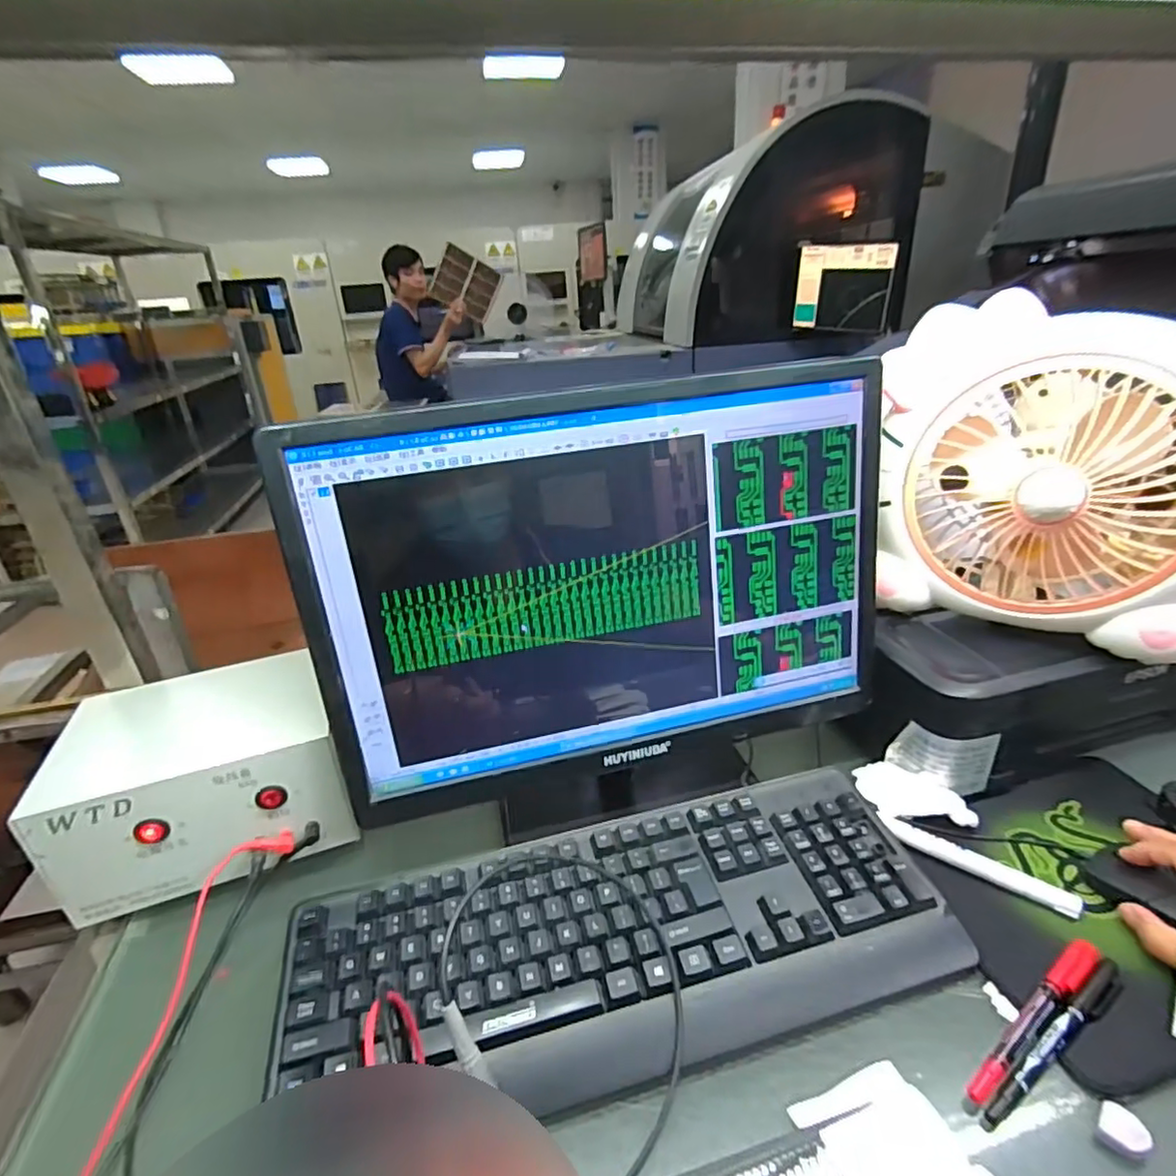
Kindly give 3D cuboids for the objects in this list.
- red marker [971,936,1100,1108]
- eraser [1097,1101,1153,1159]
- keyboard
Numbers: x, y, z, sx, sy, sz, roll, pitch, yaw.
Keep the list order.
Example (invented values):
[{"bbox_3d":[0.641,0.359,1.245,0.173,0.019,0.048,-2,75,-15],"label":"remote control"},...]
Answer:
[{"bbox_3d":[0.272,0.258,0.369,0.143,0.013,0.016,-19,30,-29],"label":"red marker"},{"bbox_3d":[0.283,0.286,0.321,0.021,0.008,0.020,20,34,38],"label":"eraser"},{"bbox_3d":[0.027,0.240,0.421,0.435,0.051,0.155,-9,27,-12],"label":"keyboard"}]

